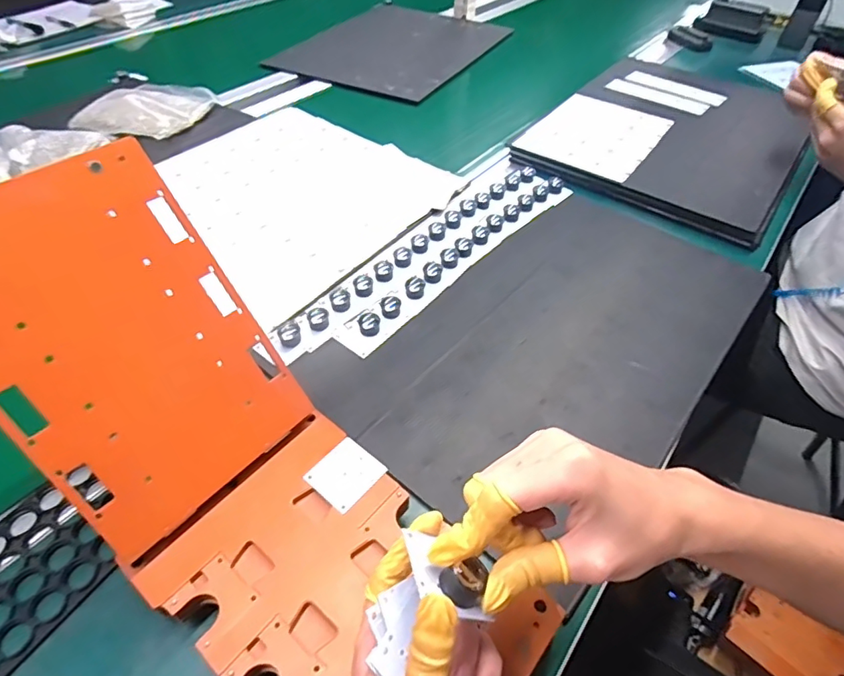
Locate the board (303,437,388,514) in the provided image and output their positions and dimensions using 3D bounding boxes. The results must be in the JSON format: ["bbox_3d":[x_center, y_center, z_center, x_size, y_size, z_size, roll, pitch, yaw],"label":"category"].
[{"bbox_3d":[-0.058,0.103,0.391,0.045,0.004,0.049,34,55,24],"label":"board"}]

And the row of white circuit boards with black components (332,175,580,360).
[{"bbox_3d":[0.058,-0.107,0.610,0.044,0.018,0.399,34,55,24],"label":"row of white circuit boards with black components"}]

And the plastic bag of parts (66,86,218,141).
[{"bbox_3d":[-0.438,-0.373,0.825,0.155,0.026,0.188,22,51,16],"label":"plastic bag of parts"}]

